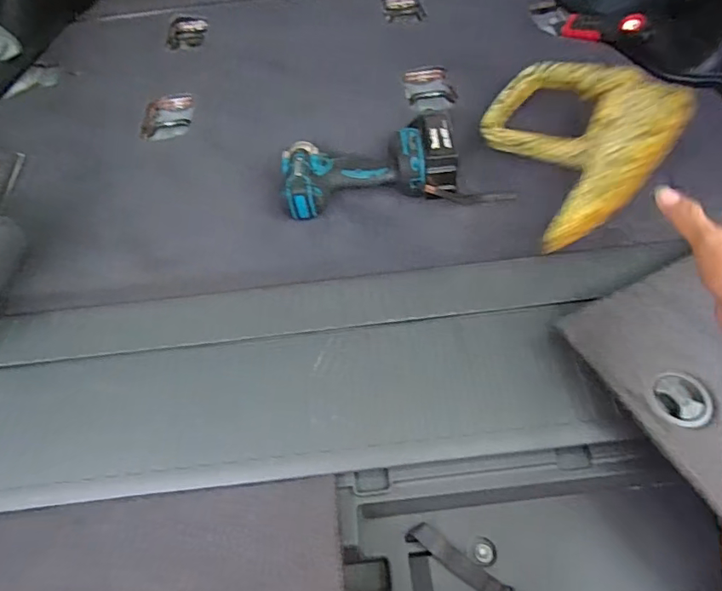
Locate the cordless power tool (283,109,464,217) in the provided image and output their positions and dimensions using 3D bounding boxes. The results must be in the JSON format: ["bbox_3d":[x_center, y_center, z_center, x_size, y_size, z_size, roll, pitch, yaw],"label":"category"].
[{"bbox_3d":[0.015,-0.179,0.706,0.248,0.085,0.102,-8,56,0],"label":"cordless power tool"}]

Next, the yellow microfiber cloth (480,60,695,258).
[{"bbox_3d":[0.305,-0.218,0.673,0.220,0.050,0.307,-27,49,18],"label":"yellow microfiber cloth"}]

